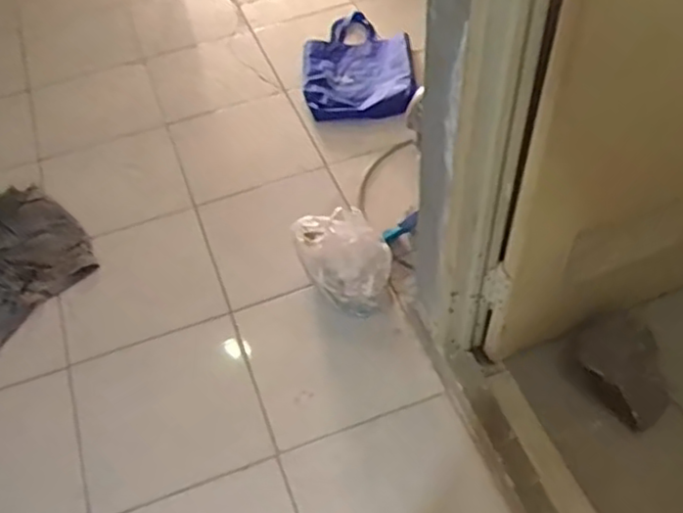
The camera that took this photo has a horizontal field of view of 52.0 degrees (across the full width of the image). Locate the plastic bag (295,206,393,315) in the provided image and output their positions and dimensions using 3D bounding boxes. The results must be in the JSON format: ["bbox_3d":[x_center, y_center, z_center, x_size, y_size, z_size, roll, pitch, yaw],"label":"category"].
[{"bbox_3d":[0.008,0.014,1.721,0.224,0.262,0.171,-4,51,1],"label":"plastic bag"}]

